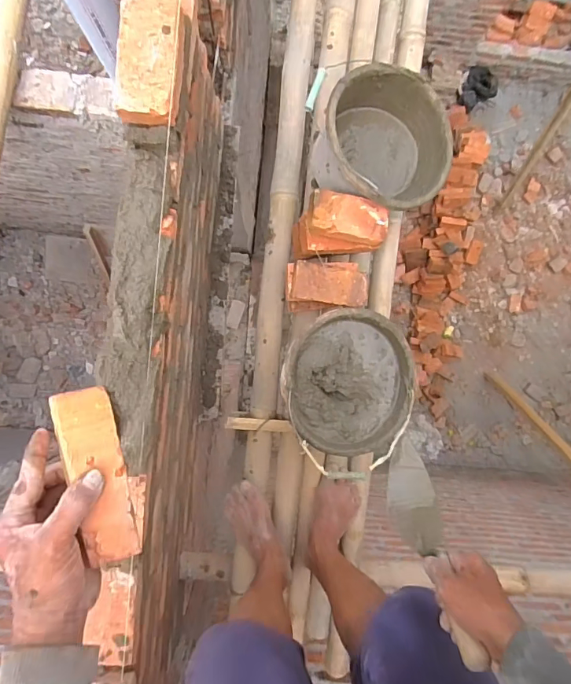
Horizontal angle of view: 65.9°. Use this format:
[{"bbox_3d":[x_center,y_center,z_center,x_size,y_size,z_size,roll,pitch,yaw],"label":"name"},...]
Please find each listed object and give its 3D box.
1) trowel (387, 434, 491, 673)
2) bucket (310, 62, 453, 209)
[{"bbox_3d":[0.194,0.268,0.631,0.079,0.298,0.051,0,126,-2],"label":"trowel"},{"bbox_3d":[0.204,-0.405,0.921,0.264,0.188,0.250,0,92,-2],"label":"bucket"}]

